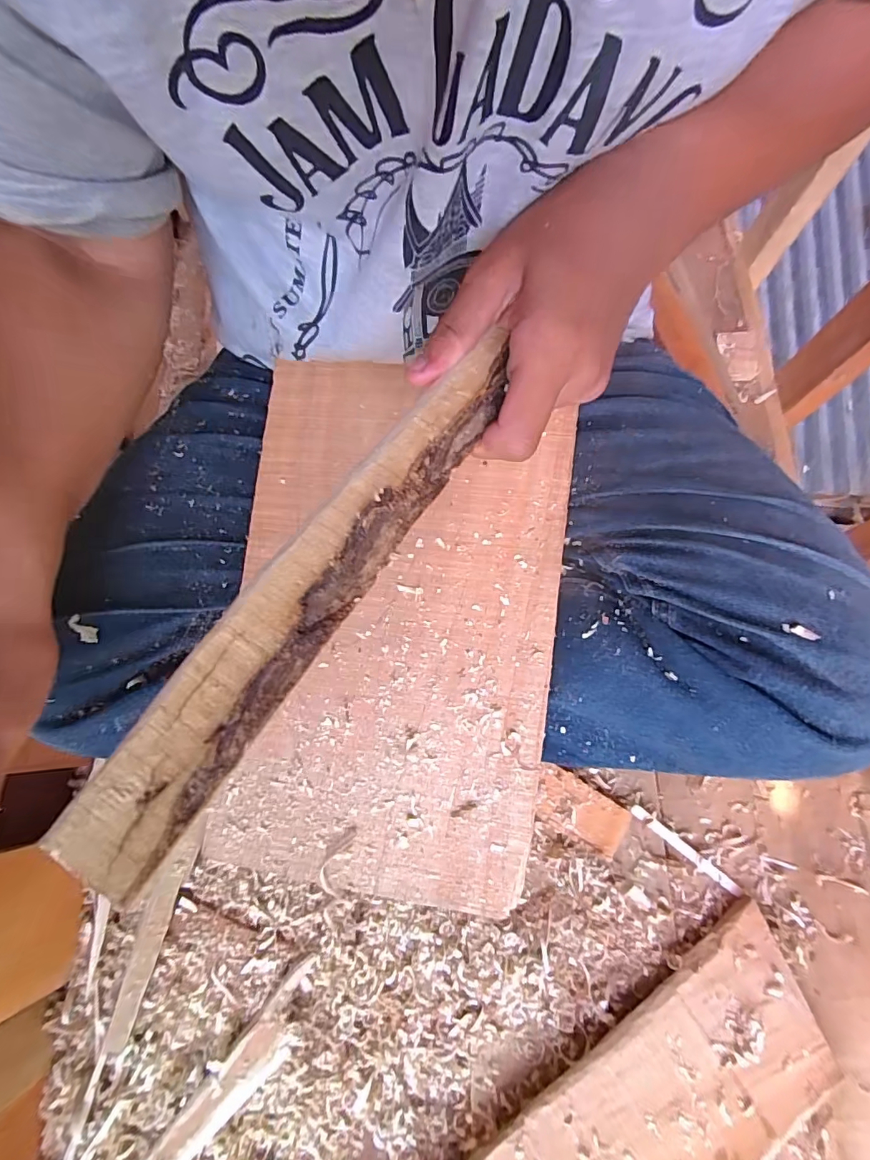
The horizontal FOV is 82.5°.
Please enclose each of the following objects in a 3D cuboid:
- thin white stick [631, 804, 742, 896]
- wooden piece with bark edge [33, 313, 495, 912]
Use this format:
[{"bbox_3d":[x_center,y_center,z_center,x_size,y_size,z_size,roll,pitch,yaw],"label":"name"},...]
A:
[{"bbox_3d":[0.217,0.233,0.429,0.107,0.007,0.010,37,78,11],"label":"thin white stick"},{"bbox_3d":[-0.033,-0.011,0.174,0.031,0.013,0.223,29,65,9],"label":"wooden piece with bark edge"}]

